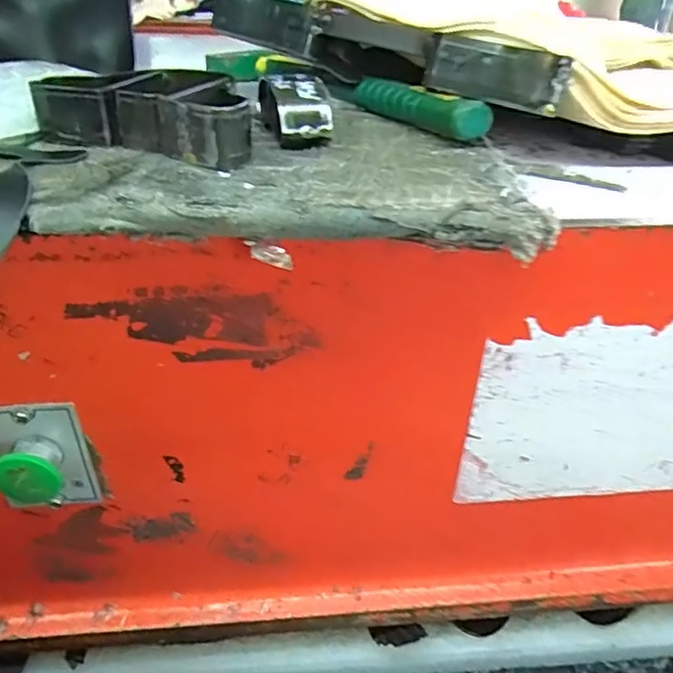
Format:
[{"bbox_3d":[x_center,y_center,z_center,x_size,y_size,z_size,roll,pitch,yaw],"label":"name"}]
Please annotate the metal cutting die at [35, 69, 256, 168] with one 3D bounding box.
[{"bbox_3d":[-0.101,-0.142,0.367,0.132,0.034,0.097,11,34,16],"label":"metal cutting die"}]

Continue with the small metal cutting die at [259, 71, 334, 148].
[{"bbox_3d":[-0.025,-0.137,0.359,0.041,0.035,0.042,-4,33,-6],"label":"small metal cutting die"}]

